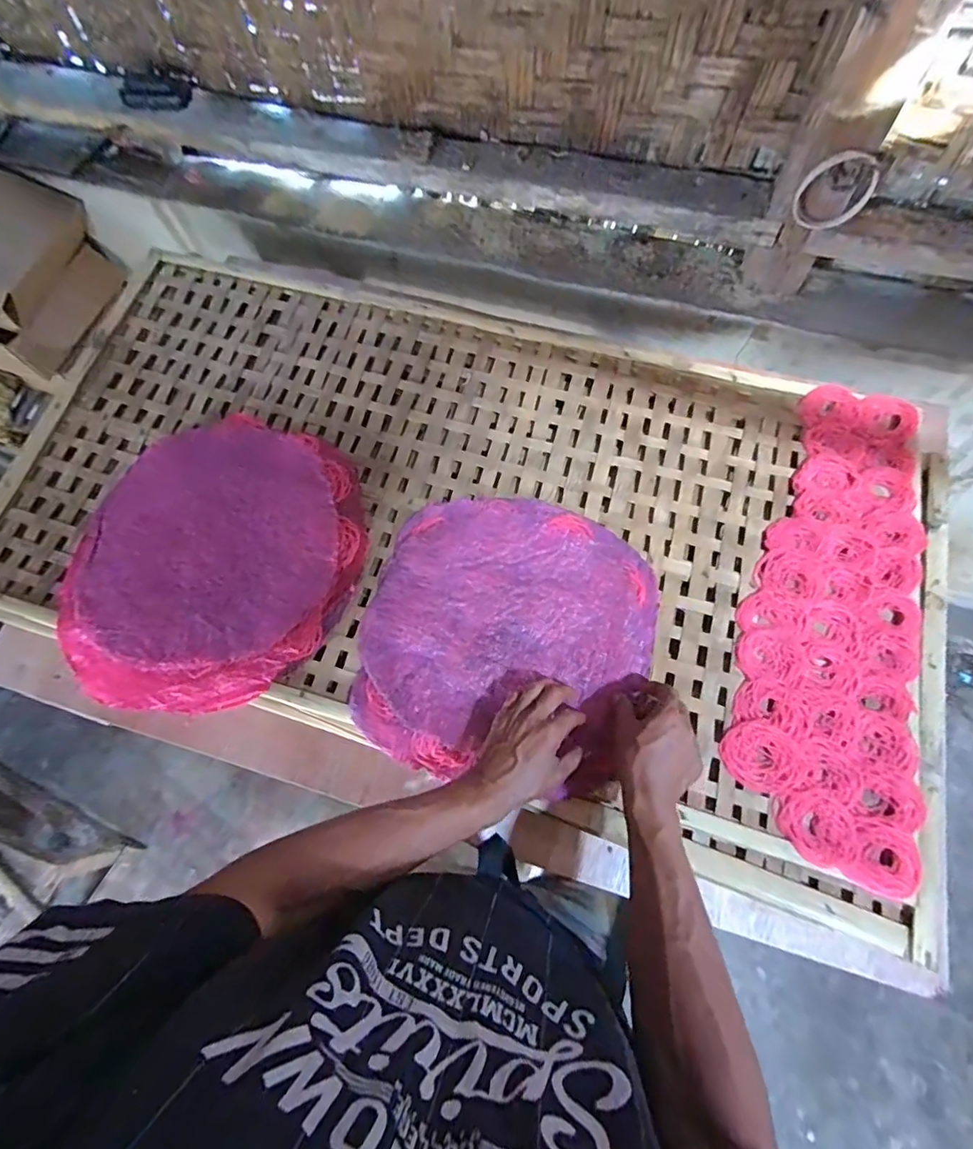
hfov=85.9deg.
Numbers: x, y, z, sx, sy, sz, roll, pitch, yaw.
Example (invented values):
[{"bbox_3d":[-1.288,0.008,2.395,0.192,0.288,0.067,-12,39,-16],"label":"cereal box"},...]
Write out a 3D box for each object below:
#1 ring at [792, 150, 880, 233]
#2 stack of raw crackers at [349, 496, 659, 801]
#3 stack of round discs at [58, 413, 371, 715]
[{"bbox_3d":[0.441,-0.485,0.666,0.088,0.097,0.019,4,70,4],"label":"ring"},{"bbox_3d":[0.024,0.066,0.634,0.333,0.026,0.341,15,72,7],"label":"stack of raw crackers"},{"bbox_3d":[-0.350,-0.030,0.685,0.362,0.039,0.396,3,72,3],"label":"stack of round discs"}]

